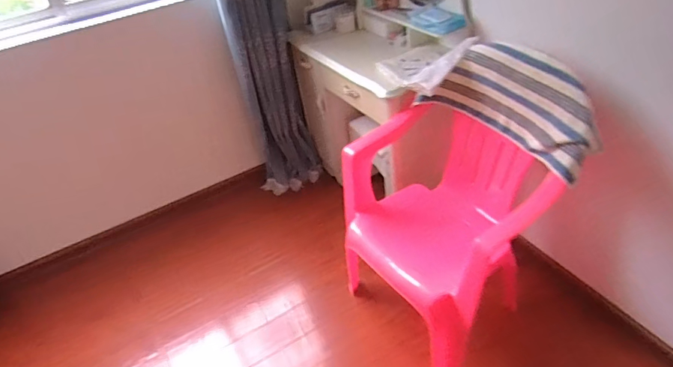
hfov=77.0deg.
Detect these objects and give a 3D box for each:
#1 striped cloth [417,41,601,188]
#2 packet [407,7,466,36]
[{"bbox_3d":[0.482,-0.235,1.150,0.081,0.246,0.497,-9,36,-33],"label":"striped cloth"},{"bbox_3d":[0.313,-0.524,1.366,0.085,0.063,0.185,-29,44,-24],"label":"packet"}]

